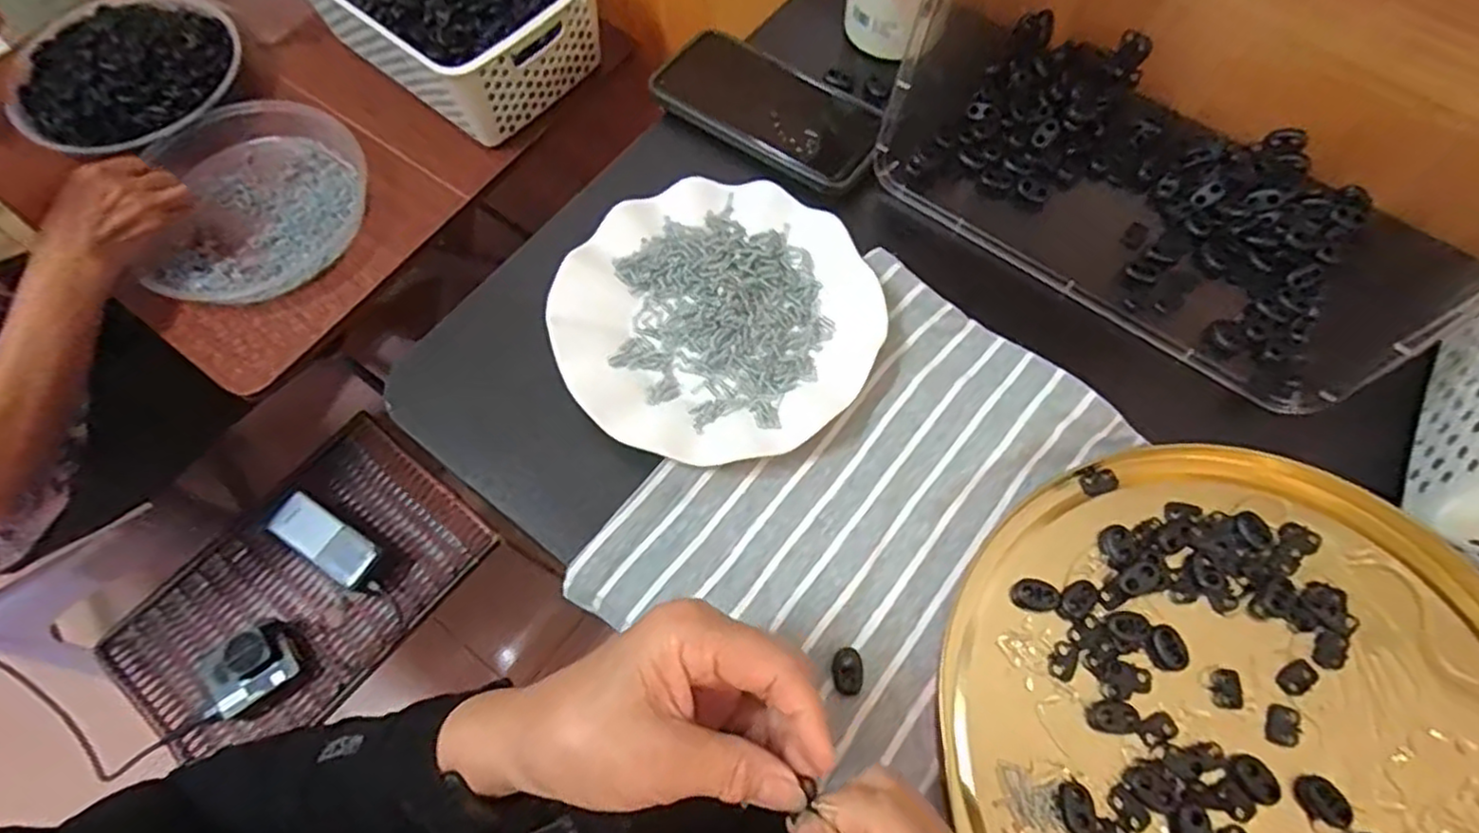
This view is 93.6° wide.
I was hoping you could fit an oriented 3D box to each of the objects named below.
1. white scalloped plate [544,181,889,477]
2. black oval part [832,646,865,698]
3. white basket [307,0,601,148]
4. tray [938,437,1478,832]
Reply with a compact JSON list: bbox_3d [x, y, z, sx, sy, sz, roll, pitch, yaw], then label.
[{"bbox_3d":[-0.013,-0.058,0.407,0.178,0.018,0.175,0,68,0],"label":"white scalloped plate"},{"bbox_3d":[0.053,0.126,0.343,0.014,0.005,0.022,1,68,1],"label":"black oval part"},{"bbox_3d":[-0.309,-0.456,0.744,0.312,0.096,0.213,38,73,14],"label":"white basket"},{"bbox_3d":[0.244,0.158,0.323,0.284,0.014,0.289,0,70,0],"label":"tray"}]

